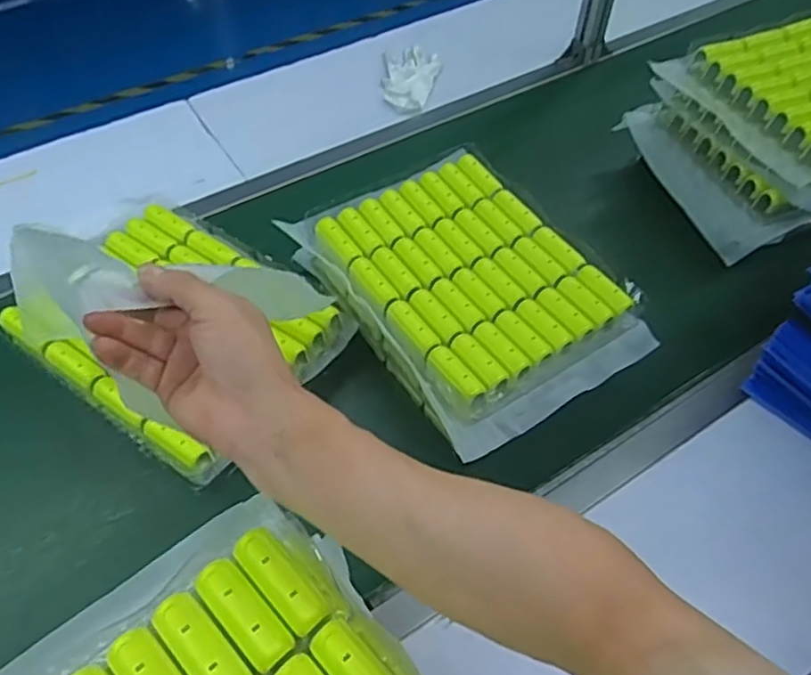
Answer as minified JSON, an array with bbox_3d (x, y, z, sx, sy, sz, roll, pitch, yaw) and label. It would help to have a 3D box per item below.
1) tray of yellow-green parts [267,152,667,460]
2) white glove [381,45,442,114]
[{"bbox_3d":[0.076,-0.068,0.862,0.295,0.062,0.384,-28,57,-19],"label":"tray of yellow-green parts"},{"bbox_3d":[0.010,-0.470,1.261,0.100,0.017,0.175,2,53,3],"label":"white glove"}]

